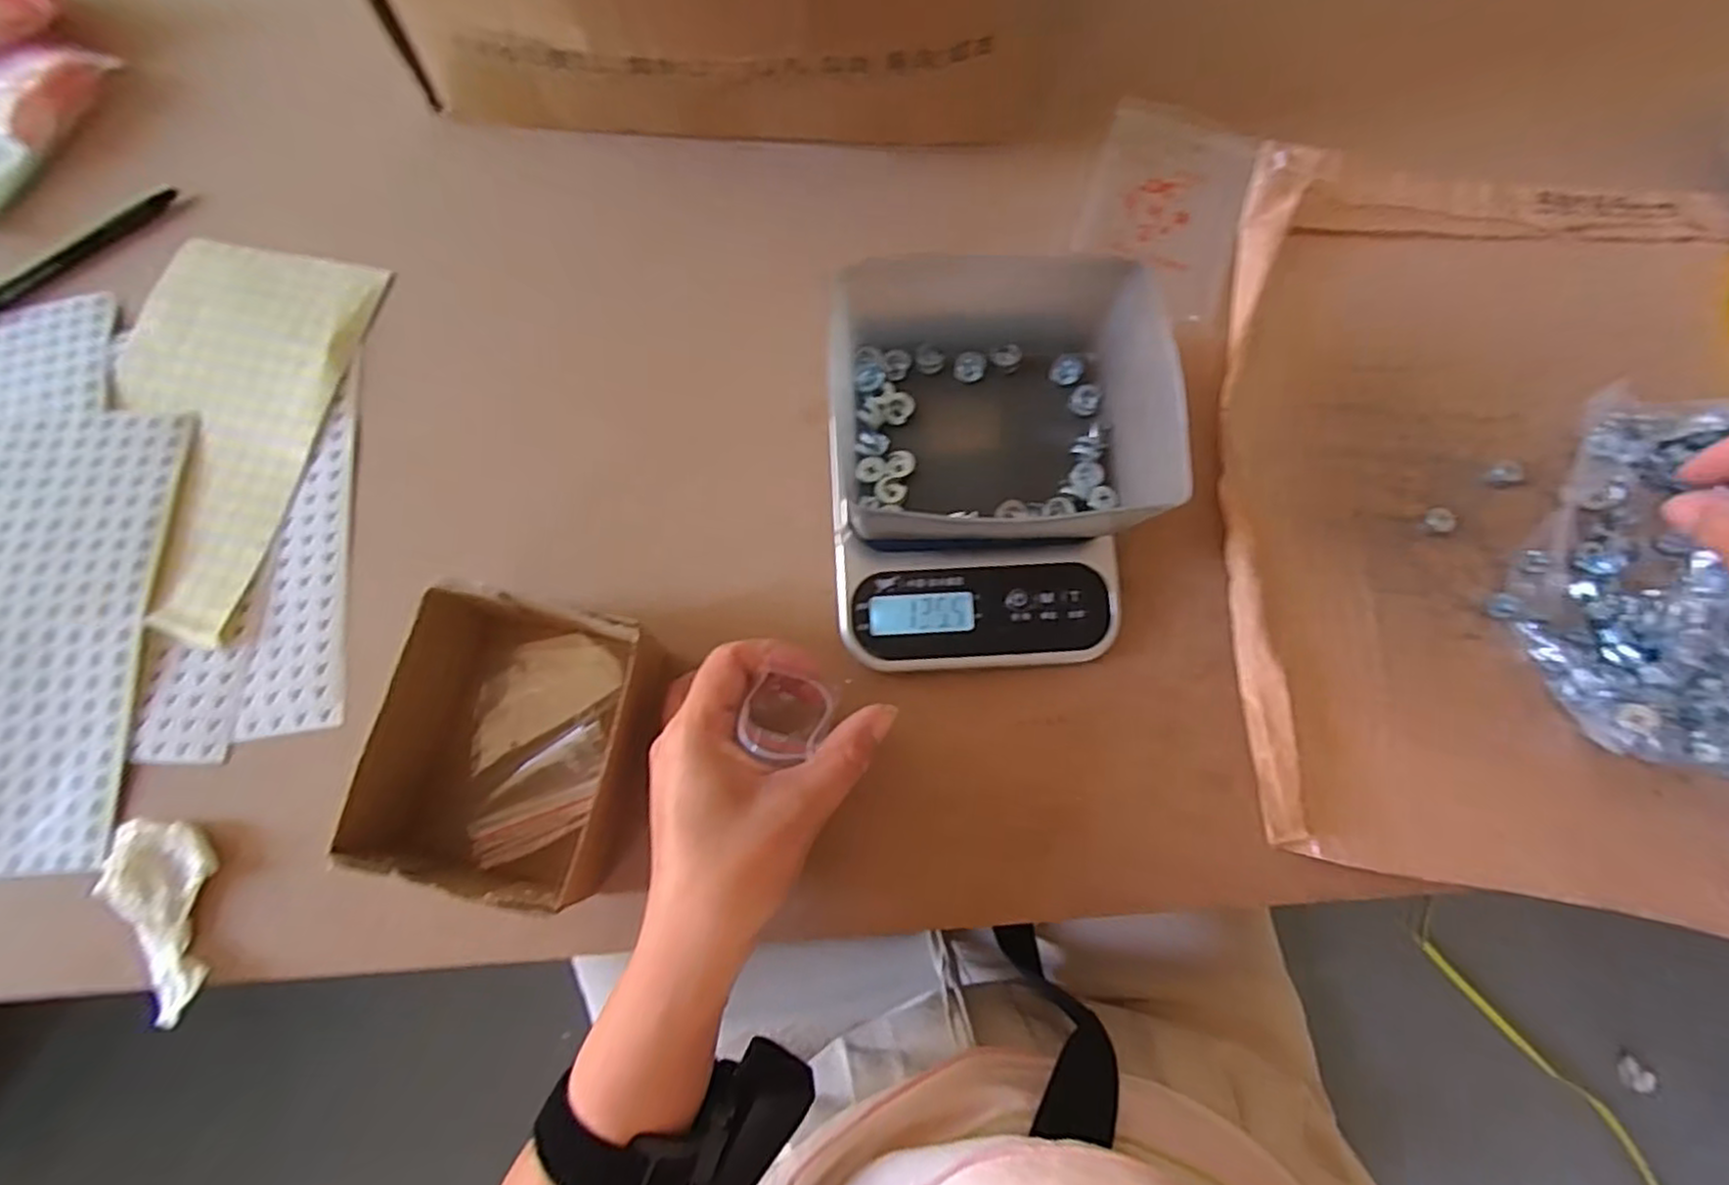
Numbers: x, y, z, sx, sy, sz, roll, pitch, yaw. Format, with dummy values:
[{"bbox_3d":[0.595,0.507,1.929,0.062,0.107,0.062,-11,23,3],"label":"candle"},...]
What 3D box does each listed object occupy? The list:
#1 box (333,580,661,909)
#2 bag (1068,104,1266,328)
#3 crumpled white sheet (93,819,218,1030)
[{"bbox_3d":[-0.160,0.072,0.344,0.110,0.058,0.131,11,75,2],"label":"box"},{"bbox_3d":[0.197,-0.252,0.477,0.097,0.014,0.150,18,74,4],"label":"bag"},{"bbox_3d":[-0.332,0.153,0.339,0.043,0.011,0.092,-16,76,-6],"label":"crumpled white sheet"}]

